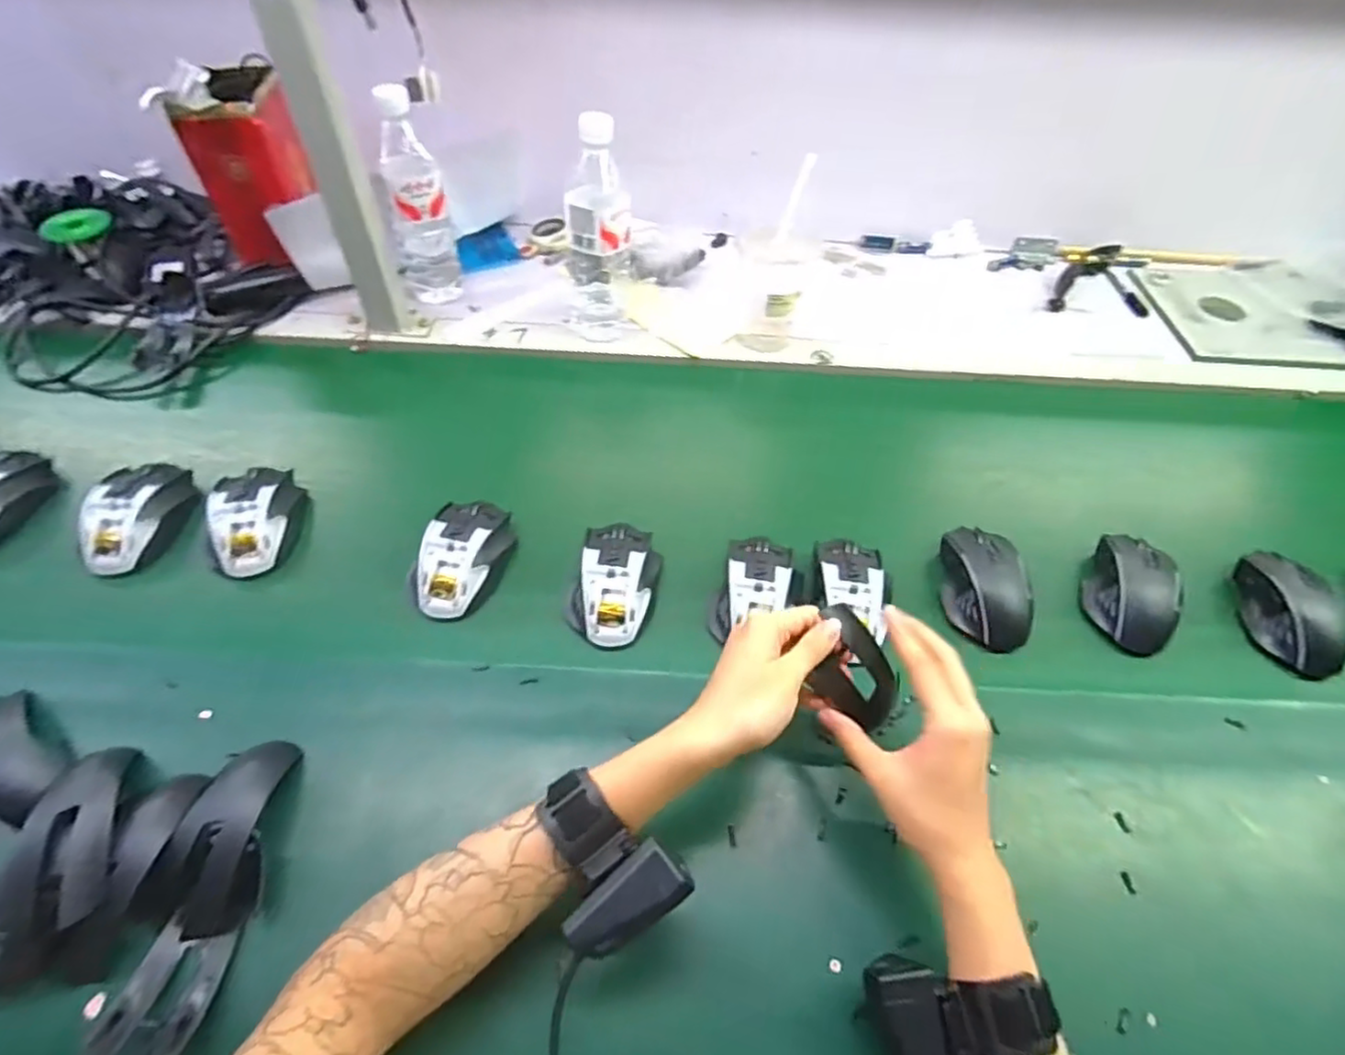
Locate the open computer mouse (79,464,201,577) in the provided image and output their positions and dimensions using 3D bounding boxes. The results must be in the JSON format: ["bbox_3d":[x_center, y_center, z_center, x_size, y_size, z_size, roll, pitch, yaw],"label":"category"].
[{"bbox_3d":[-0.480,-0.014,0.603,0.074,0.040,0.118,3,52,-2],"label":"open computer mouse"}]

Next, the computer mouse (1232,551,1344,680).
[{"bbox_3d":[0.535,0.070,0.582,0.058,0.035,0.110,10,52,4],"label":"computer mouse"}]

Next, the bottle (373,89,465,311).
[{"bbox_3d":[-0.292,-0.366,0.768,0.067,0.226,0.067,-16,55,-16],"label":"bottle"}]

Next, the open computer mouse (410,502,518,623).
[{"bbox_3d":[-0.179,0.024,0.579,0.067,0.035,0.112,9,52,3],"label":"open computer mouse"}]

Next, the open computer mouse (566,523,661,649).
[{"bbox_3d":[-0.047,0.045,0.569,0.068,0.032,0.111,9,52,4],"label":"open computer mouse"}]

